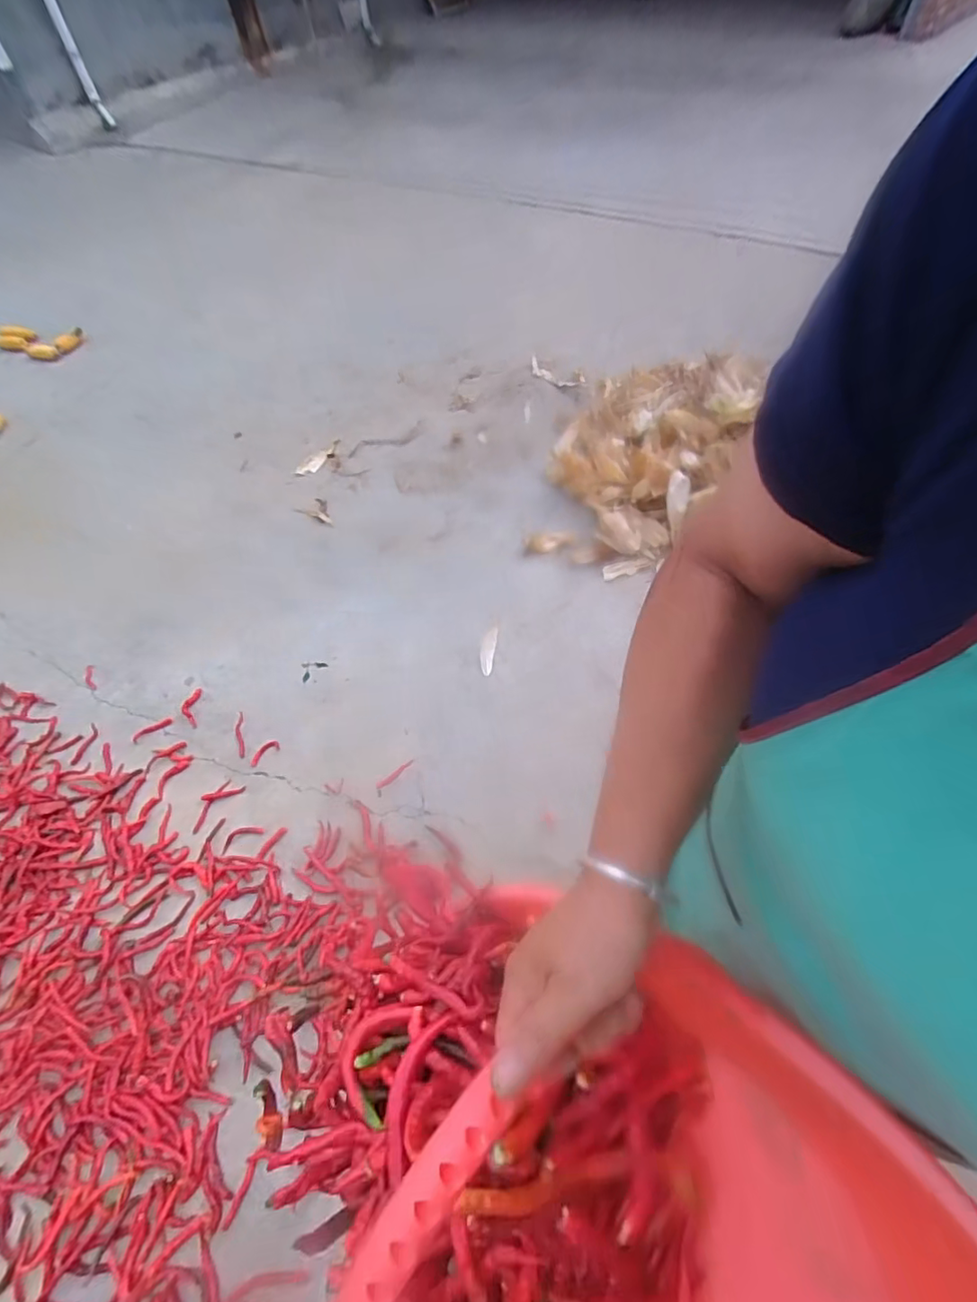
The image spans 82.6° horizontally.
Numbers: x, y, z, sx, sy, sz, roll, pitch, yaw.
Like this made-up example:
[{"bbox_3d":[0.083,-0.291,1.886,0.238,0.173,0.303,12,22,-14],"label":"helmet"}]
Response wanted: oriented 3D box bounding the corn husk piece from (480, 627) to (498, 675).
[{"bbox_3d":[-0.002,-0.003,1.528,0.040,0.006,0.156,4,55,8],"label":"corn husk piece"}]

